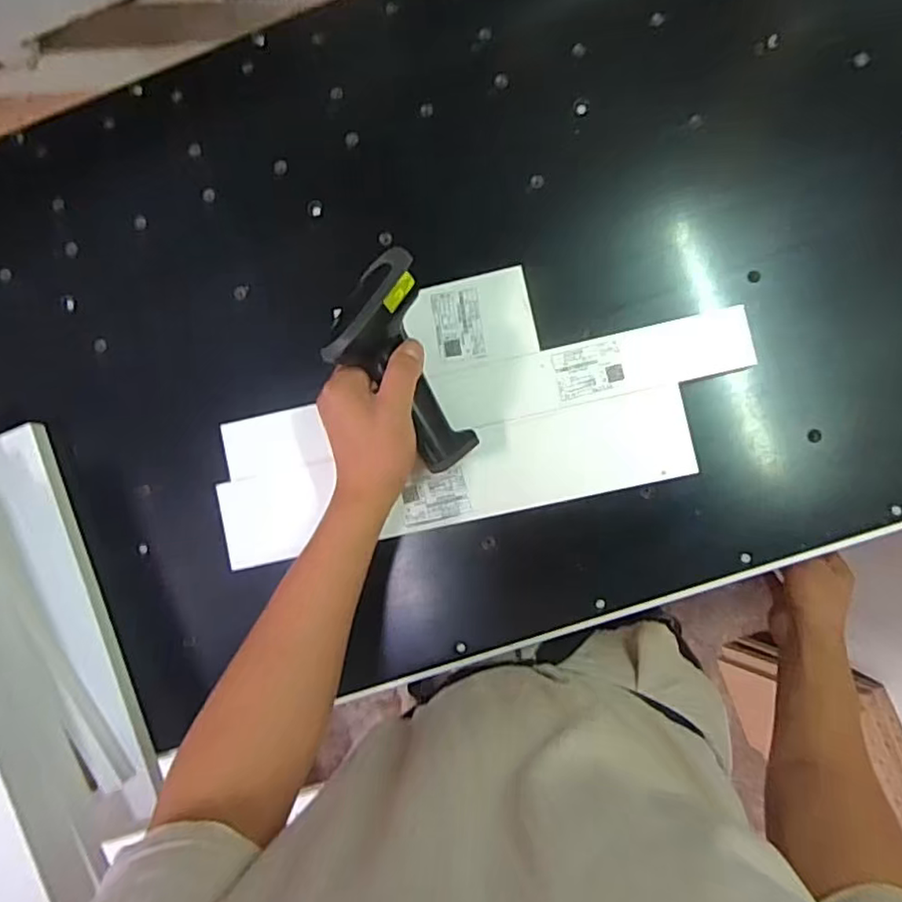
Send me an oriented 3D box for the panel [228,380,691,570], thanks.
[{"bbox_3d":[-0.001,0.025,0.532,0.397,0.018,0.075,-13,87,5],"label":"panel"}]

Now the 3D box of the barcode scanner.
[{"bbox_3d":[-0.041,-0.061,0.480,0.083,0.051,0.164,-23,104,4],"label":"barcode scanner"}]

